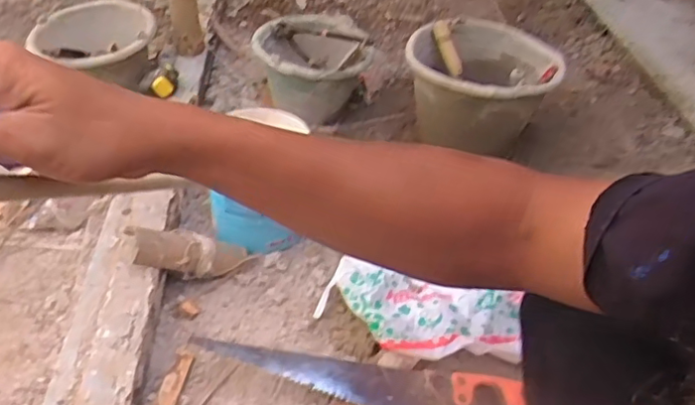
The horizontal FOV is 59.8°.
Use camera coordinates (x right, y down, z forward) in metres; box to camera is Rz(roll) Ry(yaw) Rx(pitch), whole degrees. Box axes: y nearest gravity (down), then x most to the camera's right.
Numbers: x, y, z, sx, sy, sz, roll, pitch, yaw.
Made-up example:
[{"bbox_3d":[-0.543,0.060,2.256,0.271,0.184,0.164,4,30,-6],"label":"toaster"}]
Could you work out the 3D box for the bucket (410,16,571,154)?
[{"bbox_3d":[0.263,-0.216,1.193,0.258,0.228,0.263,0,42,0],"label":"bucket"}]

